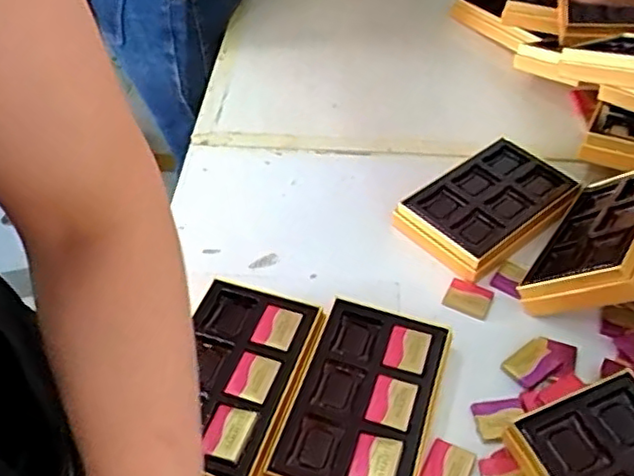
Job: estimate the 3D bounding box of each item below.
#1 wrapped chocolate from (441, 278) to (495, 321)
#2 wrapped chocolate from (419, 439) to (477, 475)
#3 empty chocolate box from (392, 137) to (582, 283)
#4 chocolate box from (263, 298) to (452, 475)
[{"bbox_3d":[0.138,0.054,0.590,0.040,0.005,0.031,18,49,20],"label":"wrapped chocolate"},{"bbox_3d":[0.094,0.169,0.473,0.032,0.007,0.042,19,50,21],"label":"wrapped chocolate"},{"bbox_3d":[0.173,-0.035,0.650,0.172,0.030,0.110,-34,53,-27],"label":"empty chocolate box"},{"bbox_3d":[0.035,0.130,0.495,0.101,0.033,0.167,12,47,14],"label":"chocolate box"}]

